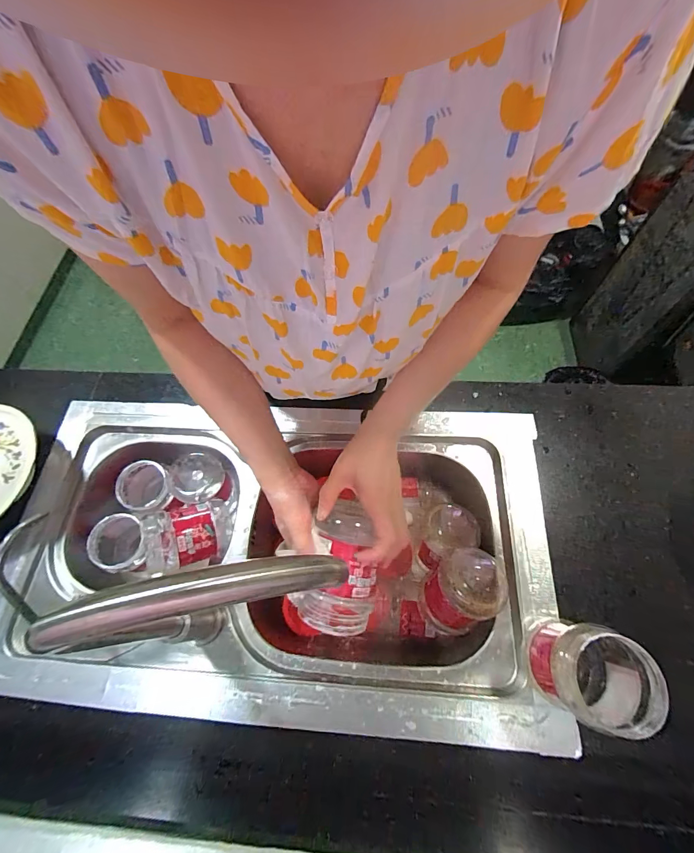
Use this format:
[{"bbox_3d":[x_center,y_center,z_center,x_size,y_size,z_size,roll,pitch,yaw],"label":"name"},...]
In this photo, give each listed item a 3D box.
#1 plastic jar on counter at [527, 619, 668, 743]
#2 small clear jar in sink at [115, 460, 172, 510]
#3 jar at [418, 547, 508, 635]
[{"bbox_3d":[0.265,0.270,0.398,0.097,0.134,0.087,21,68,13],"label":"plastic jar on counter"},{"bbox_3d":[-0.353,0.113,0.651,0.087,0.076,0.081,-1,65,3],"label":"small clear jar in sink"},{"bbox_3d":[0.167,0.239,0.530,0.096,0.122,0.110,35,63,18],"label":"jar"}]

